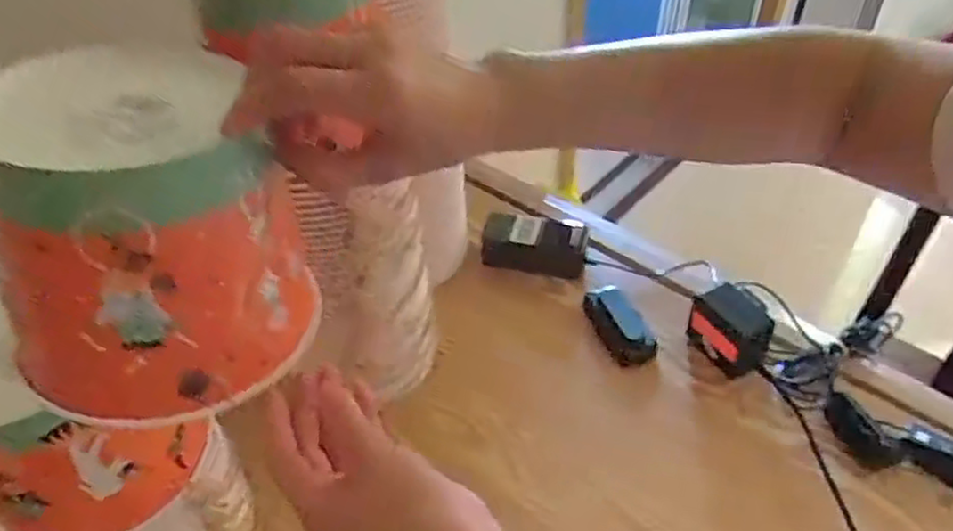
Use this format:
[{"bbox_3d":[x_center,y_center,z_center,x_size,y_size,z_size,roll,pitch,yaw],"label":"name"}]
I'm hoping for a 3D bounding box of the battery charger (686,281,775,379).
[{"bbox_3d":[0.276,0.068,0.747,0.066,0.068,0.084,-32,53,-27],"label":"battery charger"}]

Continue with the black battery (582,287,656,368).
[{"bbox_3d":[0.162,0.067,0.794,0.050,0.020,0.108,-18,47,-16],"label":"black battery"}]

